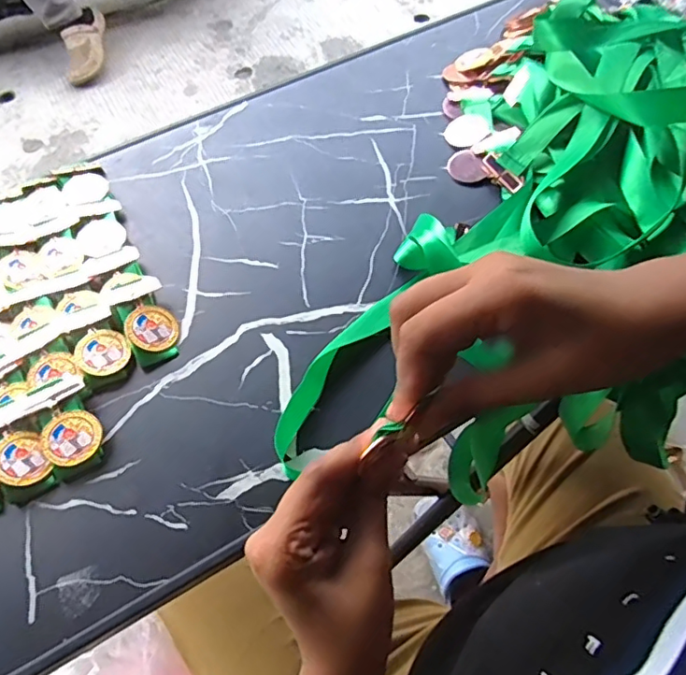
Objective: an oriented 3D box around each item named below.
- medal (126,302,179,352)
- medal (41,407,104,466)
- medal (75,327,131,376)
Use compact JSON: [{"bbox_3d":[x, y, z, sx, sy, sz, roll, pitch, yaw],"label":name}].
[{"bbox_3d":[-0.143,-0.007,0.416,0.038,0.004,0.036,12,58,-21],"label":"medal"},{"bbox_3d":[-0.183,0.066,0.372,0.039,0.005,0.036,1,62,-2],"label":"medal"},{"bbox_3d":[-0.177,0.010,0.406,0.035,0.004,0.041,-36,69,-20],"label":"medal"}]

